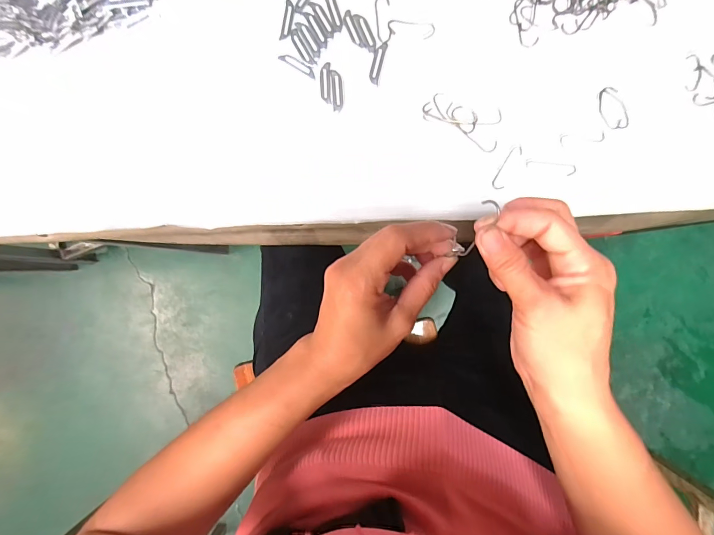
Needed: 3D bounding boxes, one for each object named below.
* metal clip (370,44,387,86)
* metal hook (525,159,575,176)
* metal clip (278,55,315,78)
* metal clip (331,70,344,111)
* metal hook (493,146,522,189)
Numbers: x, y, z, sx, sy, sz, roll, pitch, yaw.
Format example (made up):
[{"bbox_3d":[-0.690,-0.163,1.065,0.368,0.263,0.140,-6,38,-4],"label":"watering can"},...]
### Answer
[{"bbox_3d":[0.019,-0.188,0.332,0.010,0.004,0.037,15,91,3],"label":"metal clip"},{"bbox_3d":[0.173,-0.090,0.322,0.044,0.004,0.010,8,91,3],"label":"metal hook"},{"bbox_3d":[-0.055,-0.189,0.337,0.039,0.004,0.009,31,92,2],"label":"metal clip"},{"bbox_3d":[-0.018,-0.165,0.335,0.010,0.004,0.037,-4,91,3],"label":"metal clip"},{"bbox_3d":[0.135,-0.090,0.324,0.012,0.004,0.043,28,92,2],"label":"metal hook"}]

